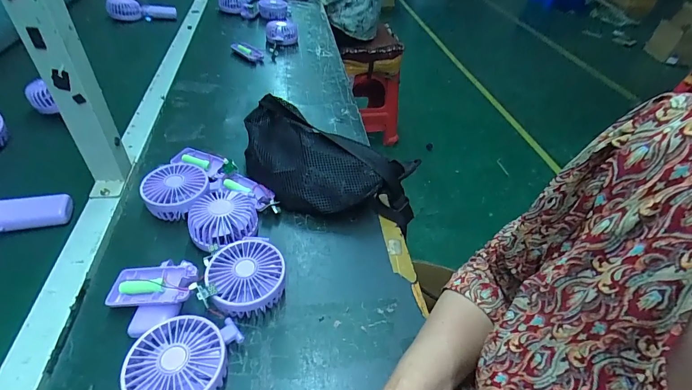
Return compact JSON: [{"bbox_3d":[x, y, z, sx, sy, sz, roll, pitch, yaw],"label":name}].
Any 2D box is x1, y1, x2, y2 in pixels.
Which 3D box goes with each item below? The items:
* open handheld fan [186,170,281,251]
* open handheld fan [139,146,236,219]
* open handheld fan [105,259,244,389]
[{"bbox_3d":[-0.150,0.016,0.484,0.105,0.046,0.143,4,44,-1],"label":"open handheld fan"},{"bbox_3d":[-0.228,-0.028,0.521,0.105,0.040,0.153,4,44,-2],"label":"open handheld fan"},{"bbox_3d":[-0.182,0.134,0.357,0.101,0.045,0.184,-30,54,-31],"label":"open handheld fan"}]

